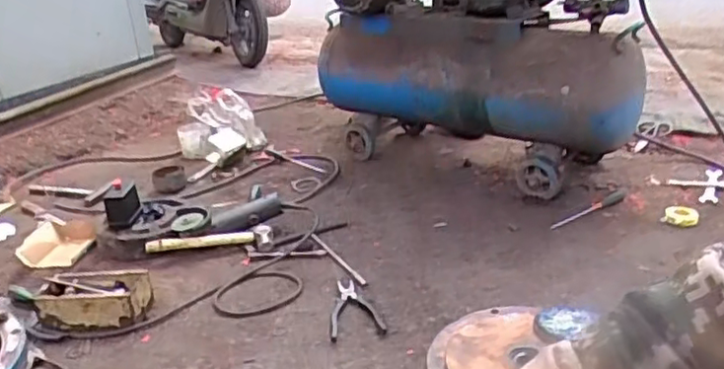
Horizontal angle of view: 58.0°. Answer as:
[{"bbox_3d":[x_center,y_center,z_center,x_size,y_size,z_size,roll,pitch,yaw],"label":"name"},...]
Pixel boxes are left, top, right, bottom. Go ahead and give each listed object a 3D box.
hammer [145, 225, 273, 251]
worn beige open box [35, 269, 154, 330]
[{"bbox_3d":[-0.360,0.132,1.570,0.297,0.045,0.067,-4,24,4],"label":"hammer"},{"bbox_3d":[-0.540,0.231,1.337,0.219,0.064,0.129,-4,24,4],"label":"worn beige open box"}]

